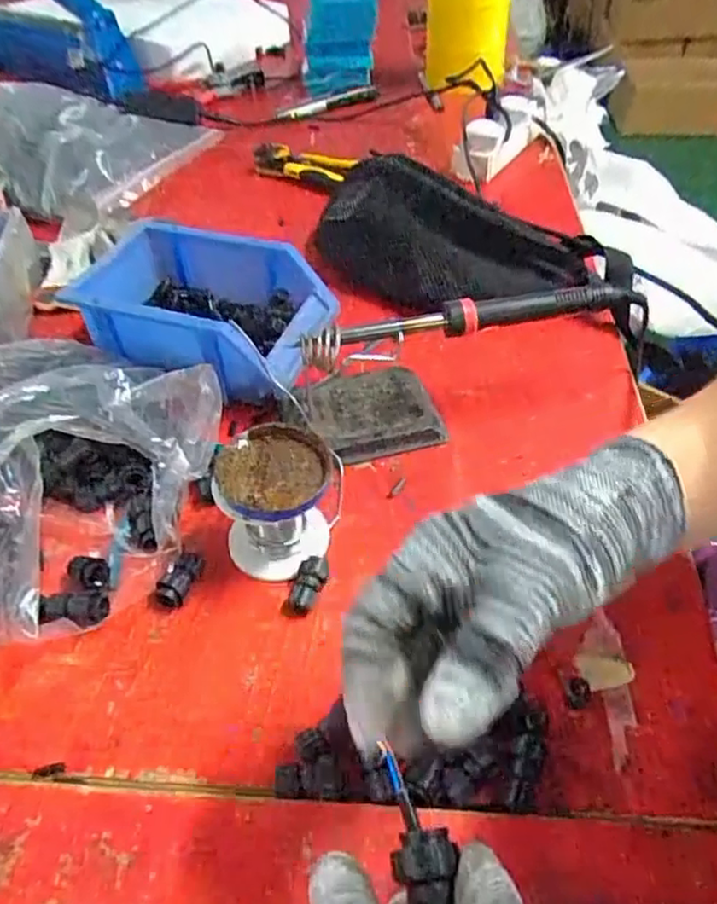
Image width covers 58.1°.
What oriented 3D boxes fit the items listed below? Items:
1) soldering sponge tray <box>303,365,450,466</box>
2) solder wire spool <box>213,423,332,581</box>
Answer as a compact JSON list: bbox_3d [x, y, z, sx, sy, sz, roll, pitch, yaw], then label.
[{"bbox_3d":[0.010,-0.030,0.491,0.097,0.021,0.077,-11,48,-9],"label":"soldering sponge tray"},{"bbox_3d":[-0.049,0.034,0.398,0.066,0.074,0.071,0,47,0],"label":"solder wire spool"}]

